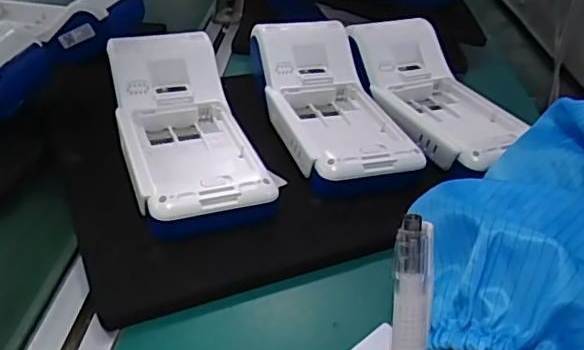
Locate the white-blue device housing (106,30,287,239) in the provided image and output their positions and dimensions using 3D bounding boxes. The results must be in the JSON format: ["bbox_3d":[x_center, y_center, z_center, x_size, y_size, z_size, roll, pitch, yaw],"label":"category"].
[{"bbox_3d":[-0.071,-0.034,0.386,0.088,0.060,0.180,-8,35,-17],"label":"white-blue device housing"}]

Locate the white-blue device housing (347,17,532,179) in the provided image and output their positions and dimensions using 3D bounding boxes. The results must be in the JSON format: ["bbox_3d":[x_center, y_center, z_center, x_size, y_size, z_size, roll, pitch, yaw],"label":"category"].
[{"bbox_3d":[0.115,-0.069,0.451,0.091,0.049,0.174,-11,36,-20],"label":"white-blue device housing"}]

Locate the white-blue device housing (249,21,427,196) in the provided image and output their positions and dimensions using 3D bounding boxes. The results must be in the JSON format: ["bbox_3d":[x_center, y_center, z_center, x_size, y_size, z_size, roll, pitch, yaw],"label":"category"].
[{"bbox_3d":[0.029,-0.059,0.427,0.084,0.051,0.181,-7,35,-15],"label":"white-blue device housing"}]

